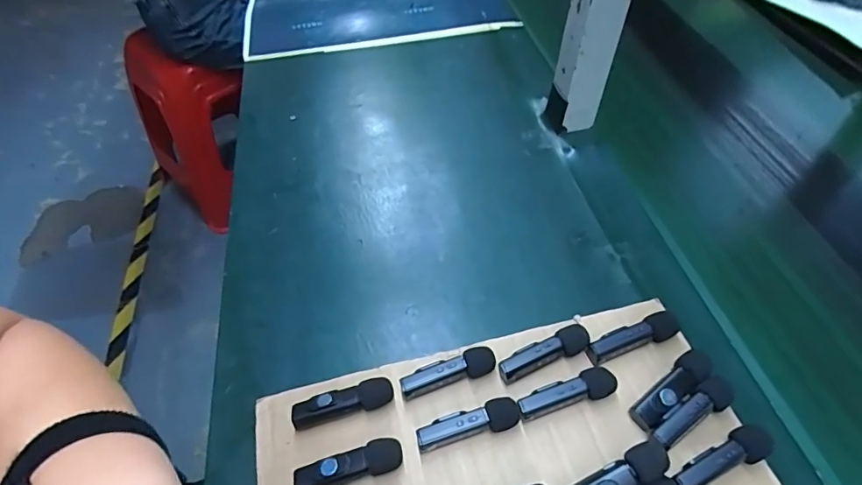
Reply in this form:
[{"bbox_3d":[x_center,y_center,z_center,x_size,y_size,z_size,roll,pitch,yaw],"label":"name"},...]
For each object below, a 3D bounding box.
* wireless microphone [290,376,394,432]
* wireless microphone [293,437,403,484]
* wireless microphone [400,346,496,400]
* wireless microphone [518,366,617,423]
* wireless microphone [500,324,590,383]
[{"bbox_3d":[-0.057,0.105,0.319,0.065,0.012,0.017,-14,50,-7],"label":"wireless microphone"},{"bbox_3d":[-0.050,0.136,0.296,0.064,0.014,0.017,-14,50,-7],"label":"wireless microphone"},{"bbox_3d":[0.012,0.087,0.327,0.064,0.014,0.016,-18,51,-10],"label":"wireless microphone"},{"bbox_3d":[0.087,0.098,0.313,0.065,0.014,0.017,-17,50,-9],"label":"wireless microphone"},{"bbox_3d":[0.077,0.075,0.331,0.064,0.011,0.017,-22,51,-13],"label":"wireless microphone"}]

